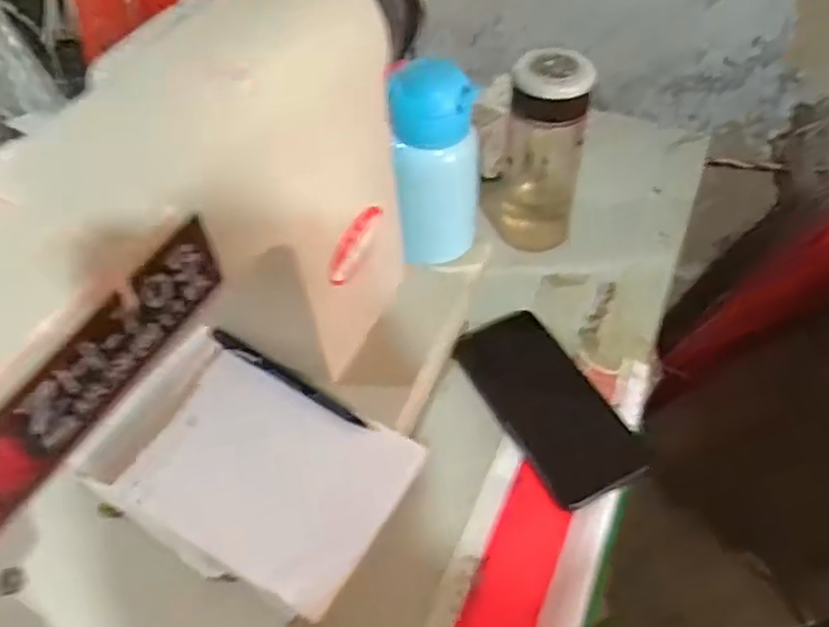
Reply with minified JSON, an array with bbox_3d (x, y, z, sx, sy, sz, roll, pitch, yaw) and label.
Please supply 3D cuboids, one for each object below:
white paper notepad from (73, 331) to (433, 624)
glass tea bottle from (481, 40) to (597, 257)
[{"bbox_3d":[-0.110,0.099,0.452,0.195,0.021,0.128,22,53,18],"label":"white paper notepad"},{"bbox_3d":[0.111,-0.148,0.616,0.076,0.178,0.068,5,50,5],"label":"glass tea bottle"}]

